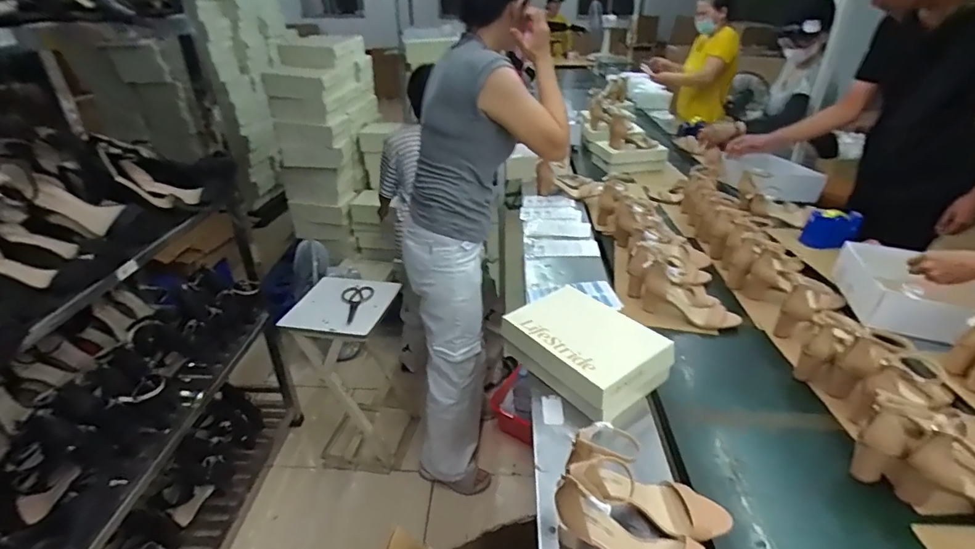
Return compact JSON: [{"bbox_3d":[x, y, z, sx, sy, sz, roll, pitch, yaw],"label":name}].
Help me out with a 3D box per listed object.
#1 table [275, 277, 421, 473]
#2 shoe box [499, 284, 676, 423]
[{"bbox_3d":[-0.465,0.381,1.683,0.354,0.677,0.288,0,30,0],"label":"table"},{"bbox_3d":[0.192,0.144,0.992,0.252,0.082,0.303,-22,37,-33],"label":"shoe box"}]

